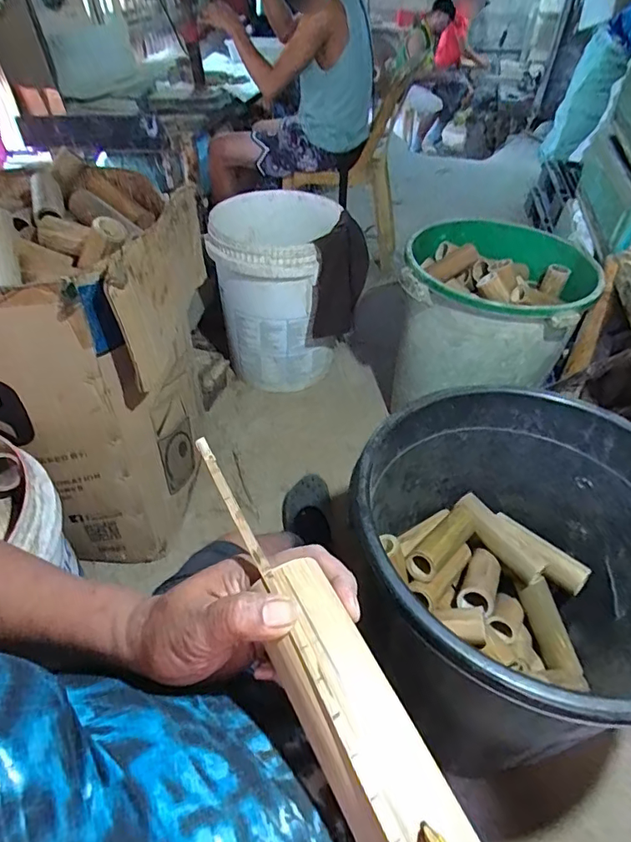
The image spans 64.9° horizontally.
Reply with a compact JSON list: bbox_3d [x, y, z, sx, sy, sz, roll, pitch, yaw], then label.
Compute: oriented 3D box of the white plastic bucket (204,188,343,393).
[{"bbox_3d":[-0.121,-0.384,1.533,0.380,0.485,0.346,3,44,-3],"label":"white plastic bucket"}]

